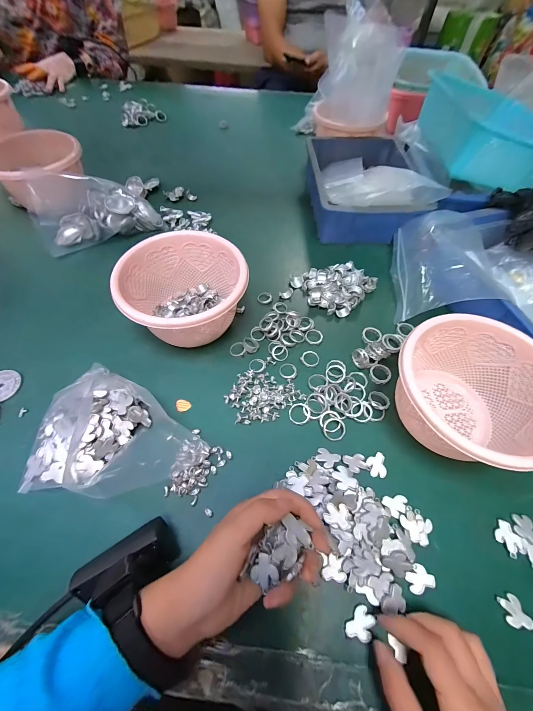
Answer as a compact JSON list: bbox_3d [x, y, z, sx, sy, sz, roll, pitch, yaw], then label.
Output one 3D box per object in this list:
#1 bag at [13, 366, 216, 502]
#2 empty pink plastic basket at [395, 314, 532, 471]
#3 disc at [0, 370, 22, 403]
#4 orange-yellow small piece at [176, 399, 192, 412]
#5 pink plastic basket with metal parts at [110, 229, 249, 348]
[{"bbox_3d":[-0.149,0.085,0.299,0.163,0.033,0.124,14,57,6],"label":"bag"},{"bbox_3d":[0.199,0.045,0.293,0.143,0.093,0.145,-24,61,-17],"label":"empty pink plastic basket"},{"bbox_3d":[-0.322,0.036,0.345,0.034,0.008,0.043,28,55,-12],"label":"disc"},{"bbox_3d":[-0.098,0.059,0.336,0.019,0.004,0.016,17,50,4],"label":"orange-yellow small piece"},{"bbox_3d":[-0.101,-0.075,0.361,0.138,0.088,0.139,1,57,-2],"label":"pink plastic basket with metal parts"}]

